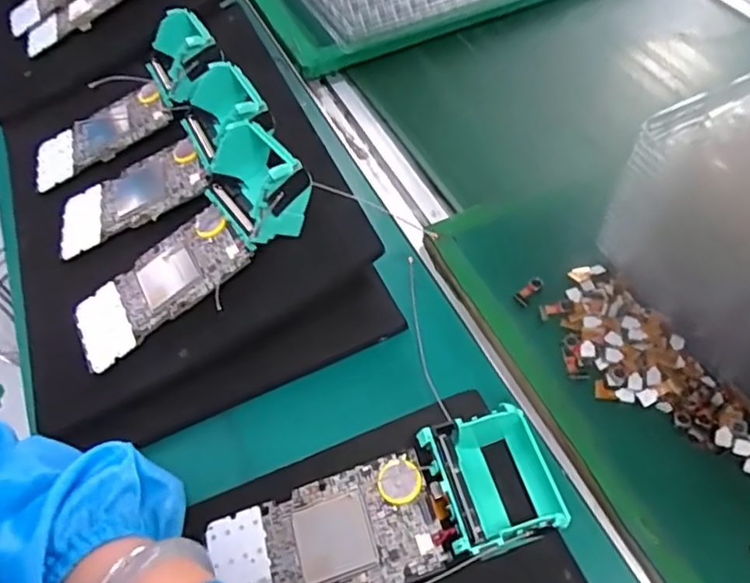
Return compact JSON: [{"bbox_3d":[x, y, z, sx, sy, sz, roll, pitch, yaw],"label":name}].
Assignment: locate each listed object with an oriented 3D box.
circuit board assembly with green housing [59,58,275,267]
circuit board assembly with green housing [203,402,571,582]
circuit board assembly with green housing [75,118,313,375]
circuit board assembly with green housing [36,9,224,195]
[{"bbox_3d":[-0.159,-0.092,0.433,0.187,0.030,0.080,-34,56,13],"label":"circuit board assembly with green housing"},{"bbox_3d":[0.004,0.122,0.317,0.193,0.035,0.075,-17,56,-7],"label":"circuit board assembly with green housing"},{"bbox_3d":[-0.127,-0.030,0.390,0.190,0.042,0.080,-41,59,8],"label":"circuit board assembly with green housing"},{"bbox_3d":[-0.209,-0.157,0.493,0.191,0.030,0.078,-33,55,15],"label":"circuit board assembly with green housing"}]

